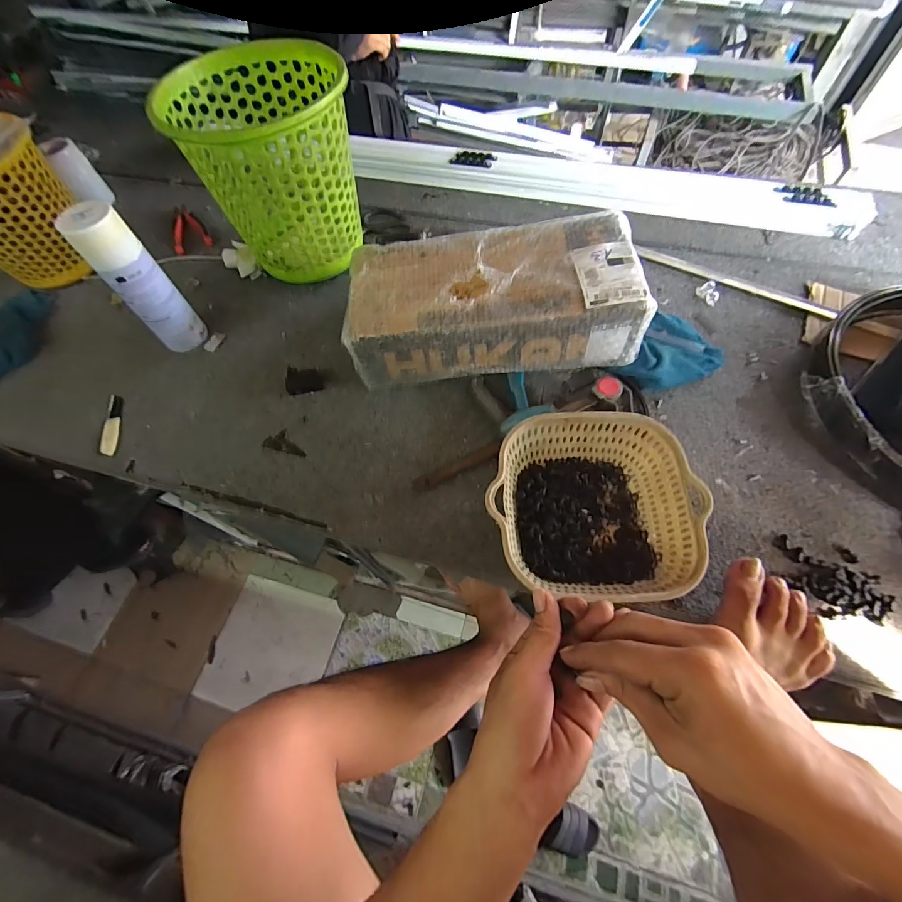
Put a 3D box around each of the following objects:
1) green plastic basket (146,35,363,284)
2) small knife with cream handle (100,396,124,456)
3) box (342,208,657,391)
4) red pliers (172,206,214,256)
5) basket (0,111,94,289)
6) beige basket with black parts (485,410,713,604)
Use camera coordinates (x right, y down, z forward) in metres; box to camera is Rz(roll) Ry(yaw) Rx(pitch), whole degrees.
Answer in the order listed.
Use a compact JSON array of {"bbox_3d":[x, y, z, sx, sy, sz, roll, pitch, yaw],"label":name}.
[{"bbox_3d":[-0.259,-0.417,0.642,0.240,0.256,0.245,-24,65,-9],"label":"green plastic basket"},{"bbox_3d":[-0.498,-0.040,0.598,0.020,0.004,0.107,-14,61,-5],"label":"small knife with cream handle"},{"bbox_3d":[0.052,-0.203,0.557,0.370,0.115,0.172,-4,63,1],"label":"box"},{"bbox_3d":[-0.511,-0.428,0.784,0.065,0.011,0.143,-30,64,-13],"label":"red pliers"},{"bbox_3d":[-0.734,-0.391,0.676,0.204,0.201,0.184,25,67,14],"label":"basket"},{"bbox_3d":[0.151,0.067,0.453,0.216,0.090,0.196,-5,61,1],"label":"beige basket with black parts"}]

